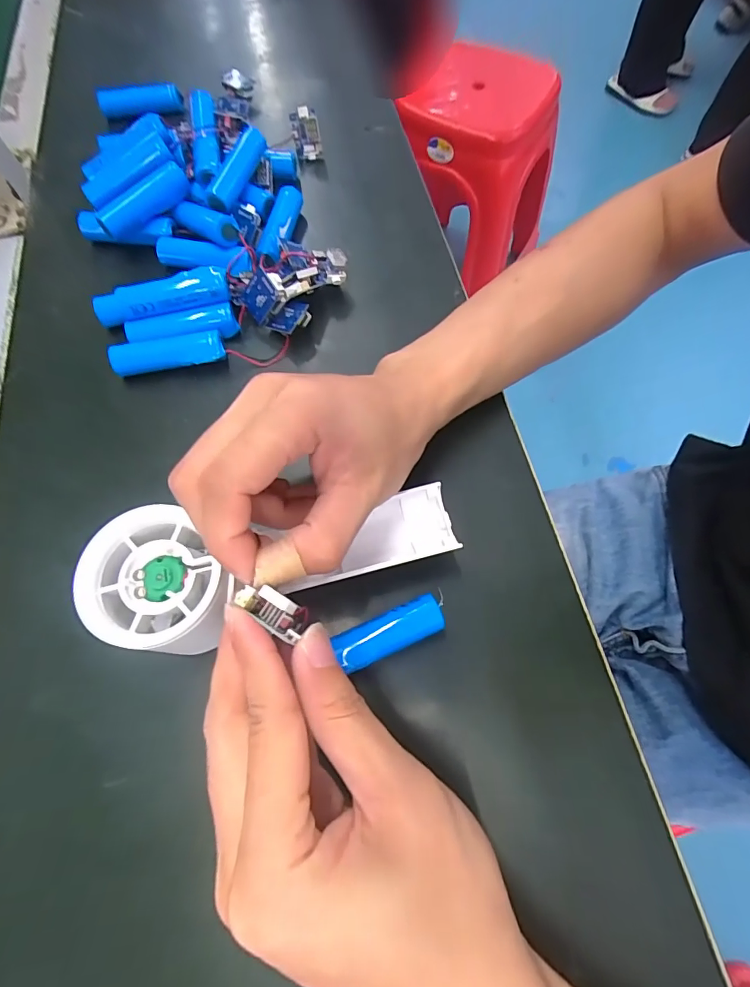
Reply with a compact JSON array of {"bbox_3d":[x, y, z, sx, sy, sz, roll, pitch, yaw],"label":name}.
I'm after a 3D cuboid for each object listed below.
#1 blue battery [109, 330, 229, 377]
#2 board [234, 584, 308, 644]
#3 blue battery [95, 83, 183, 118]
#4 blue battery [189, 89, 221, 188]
[{"bbox_3d":[-0.127,-0.084,0.282,0.067,0.018,0.018,-11,66,-6],"label":"blue battery"},{"bbox_3d":[-0.038,0.042,0.166,0.027,0.009,0.012,24,70,20],"label":"board"},{"bbox_3d":[-0.200,-0.332,0.382,0.068,0.014,0.023,-9,66,-6],"label":"blue battery"},{"bbox_3d":[-0.120,-0.248,0.320,0.020,0.016,0.065,-5,86,-1],"label":"blue battery"}]

